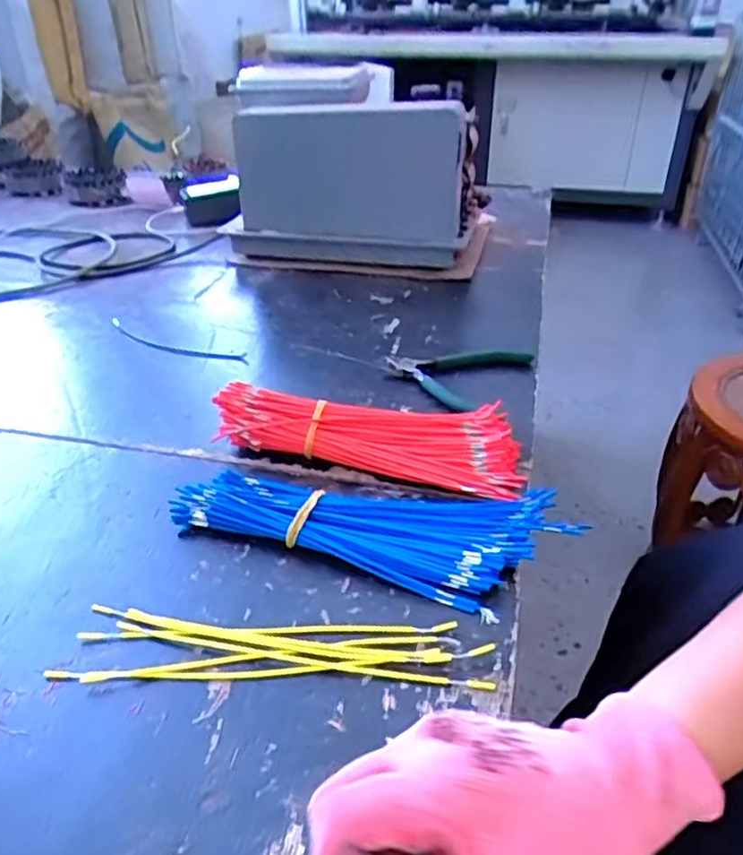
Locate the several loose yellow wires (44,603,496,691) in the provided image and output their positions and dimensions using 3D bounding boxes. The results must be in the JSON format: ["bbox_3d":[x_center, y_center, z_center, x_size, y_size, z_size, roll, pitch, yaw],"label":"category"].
[{"bbox_3d":[-0.057,0.132,0.399,0.246,0.011,0.051,3,34,4],"label":"several loose yellow wires"}]

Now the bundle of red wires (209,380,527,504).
[{"bbox_3d":[-0.002,0.004,0.558,0.255,0.043,0.084,10,35,15],"label":"bundle of red wires"}]

